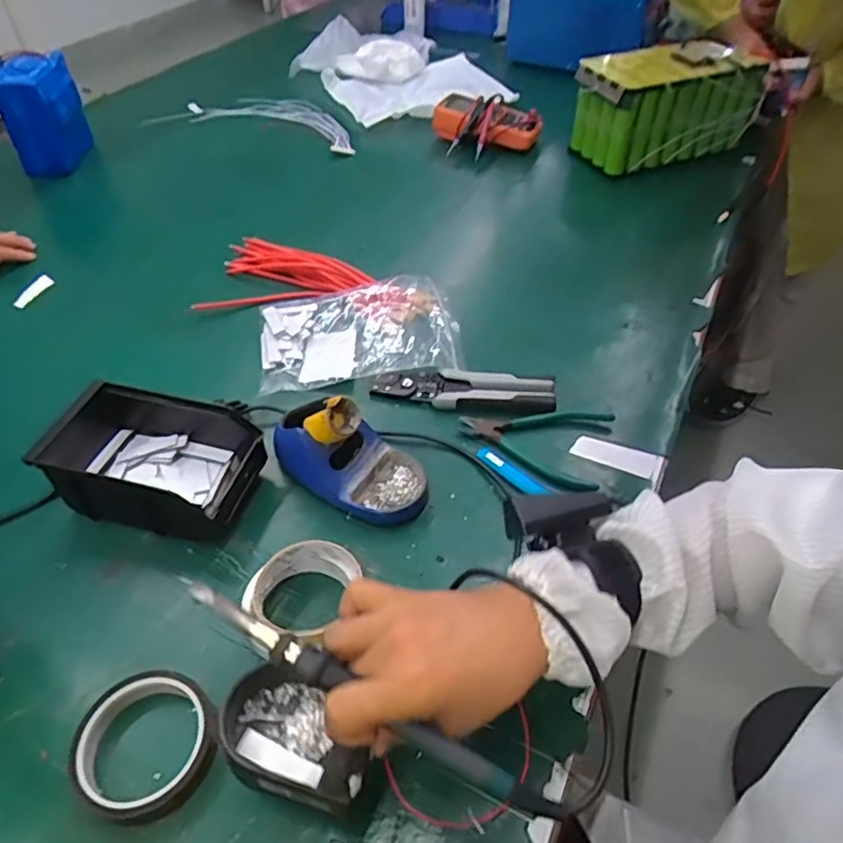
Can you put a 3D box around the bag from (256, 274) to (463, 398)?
[{"bbox_3d":[-0.074,-0.111,0.744,0.224,0.032,0.167,-6,47,-6],"label":"bag"}]

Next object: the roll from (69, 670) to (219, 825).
[{"bbox_3d":[-0.189,0.221,0.433,0.092,0.021,0.088,0,46,0],"label":"roll"}]

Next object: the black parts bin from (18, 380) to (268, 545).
[{"bbox_3d":[-0.246,0.033,0.584,0.188,0.071,0.118,12,48,11],"label":"black parts bin"}]

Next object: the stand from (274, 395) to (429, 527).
[{"bbox_3d":[-0.066,0.026,0.578,0.154,0.081,0.080,19,49,17],"label":"stand"}]

